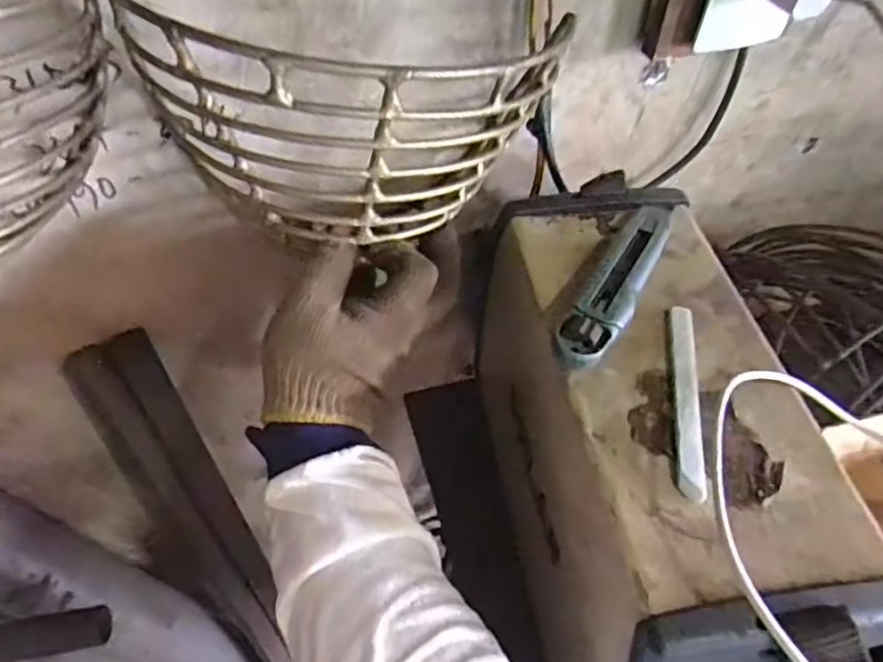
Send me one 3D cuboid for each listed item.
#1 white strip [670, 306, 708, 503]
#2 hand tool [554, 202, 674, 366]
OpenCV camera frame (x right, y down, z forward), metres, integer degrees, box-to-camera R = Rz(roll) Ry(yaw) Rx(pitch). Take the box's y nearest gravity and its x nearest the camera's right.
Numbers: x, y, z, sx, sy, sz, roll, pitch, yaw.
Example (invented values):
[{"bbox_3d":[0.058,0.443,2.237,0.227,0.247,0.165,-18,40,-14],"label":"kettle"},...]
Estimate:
[{"bbox_3d":[0.133,0.033,0.343,0.013,0.006,0.121,2,50,14],"label":"white strip"},{"bbox_3d":[0.108,-0.032,0.382,0.029,0.025,0.151,26,55,17],"label":"hand tool"}]

